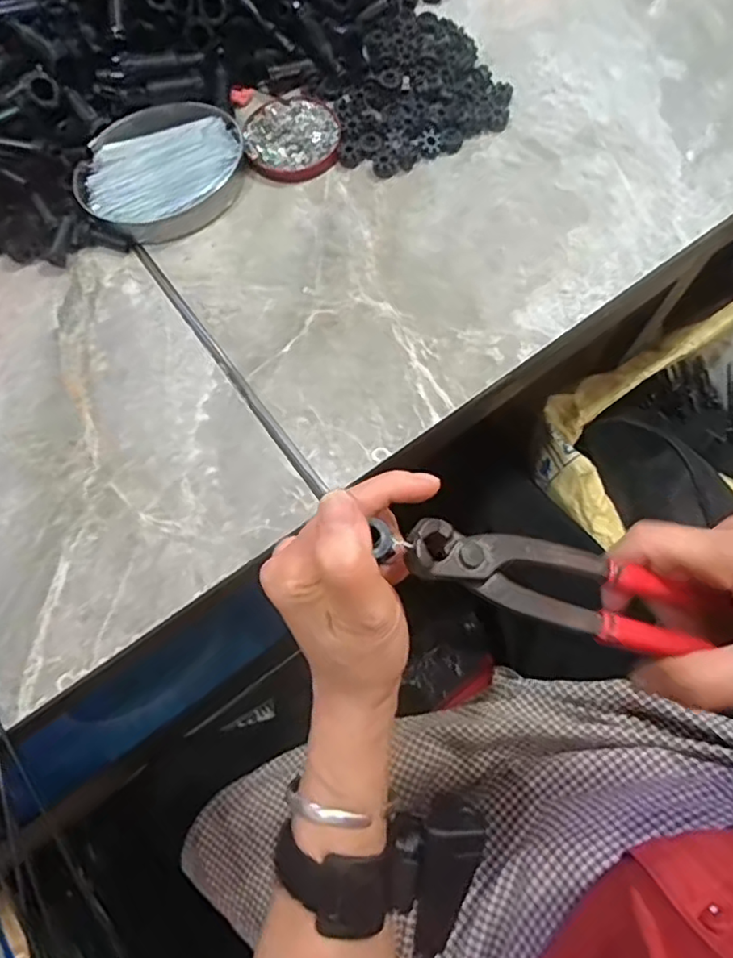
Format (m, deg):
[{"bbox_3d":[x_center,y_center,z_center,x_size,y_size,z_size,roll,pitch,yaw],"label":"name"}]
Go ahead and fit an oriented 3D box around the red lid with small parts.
[{"bbox_3d":[-0.062,-0.285,0.512,0.077,0.007,0.082,0,71,1],"label":"red lid with small parts"}]

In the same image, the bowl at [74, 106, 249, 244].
[{"bbox_3d":[-0.161,-0.245,0.490,0.132,0.025,0.102,-23,72,-6],"label":"bowl"}]

